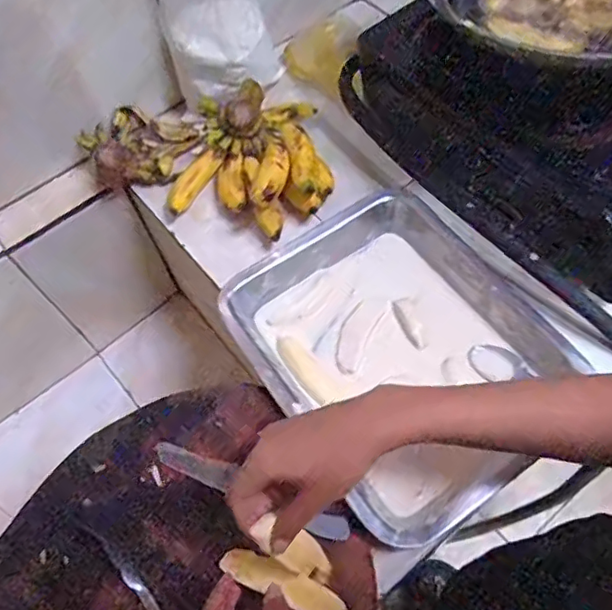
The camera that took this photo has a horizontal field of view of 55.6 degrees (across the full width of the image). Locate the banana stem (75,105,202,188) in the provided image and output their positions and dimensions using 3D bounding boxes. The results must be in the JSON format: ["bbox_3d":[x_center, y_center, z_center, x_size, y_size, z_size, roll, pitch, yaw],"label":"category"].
[{"bbox_3d":[-0.193,-0.185,0.691,0.127,0.066,0.091,-10,61,-2],"label":"banana stem"}]

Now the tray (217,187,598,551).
[{"bbox_3d":[0.086,0.040,0.551,0.240,0.050,0.294,-33,64,-14],"label":"tray"}]

